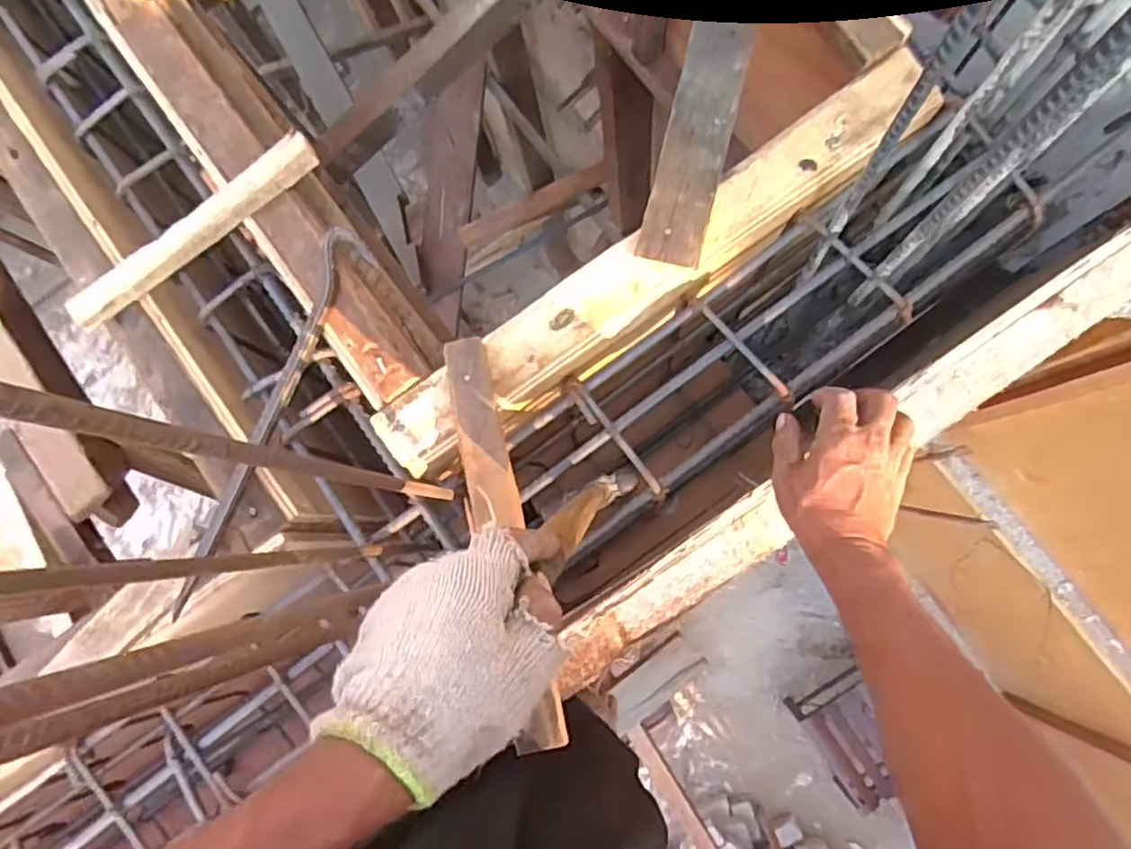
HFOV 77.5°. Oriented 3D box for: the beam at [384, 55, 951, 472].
[{"bbox_3d":[0.085,-0.145,0.661,0.591,0.058,0.074,-34,80,-1],"label":"beam"}]

